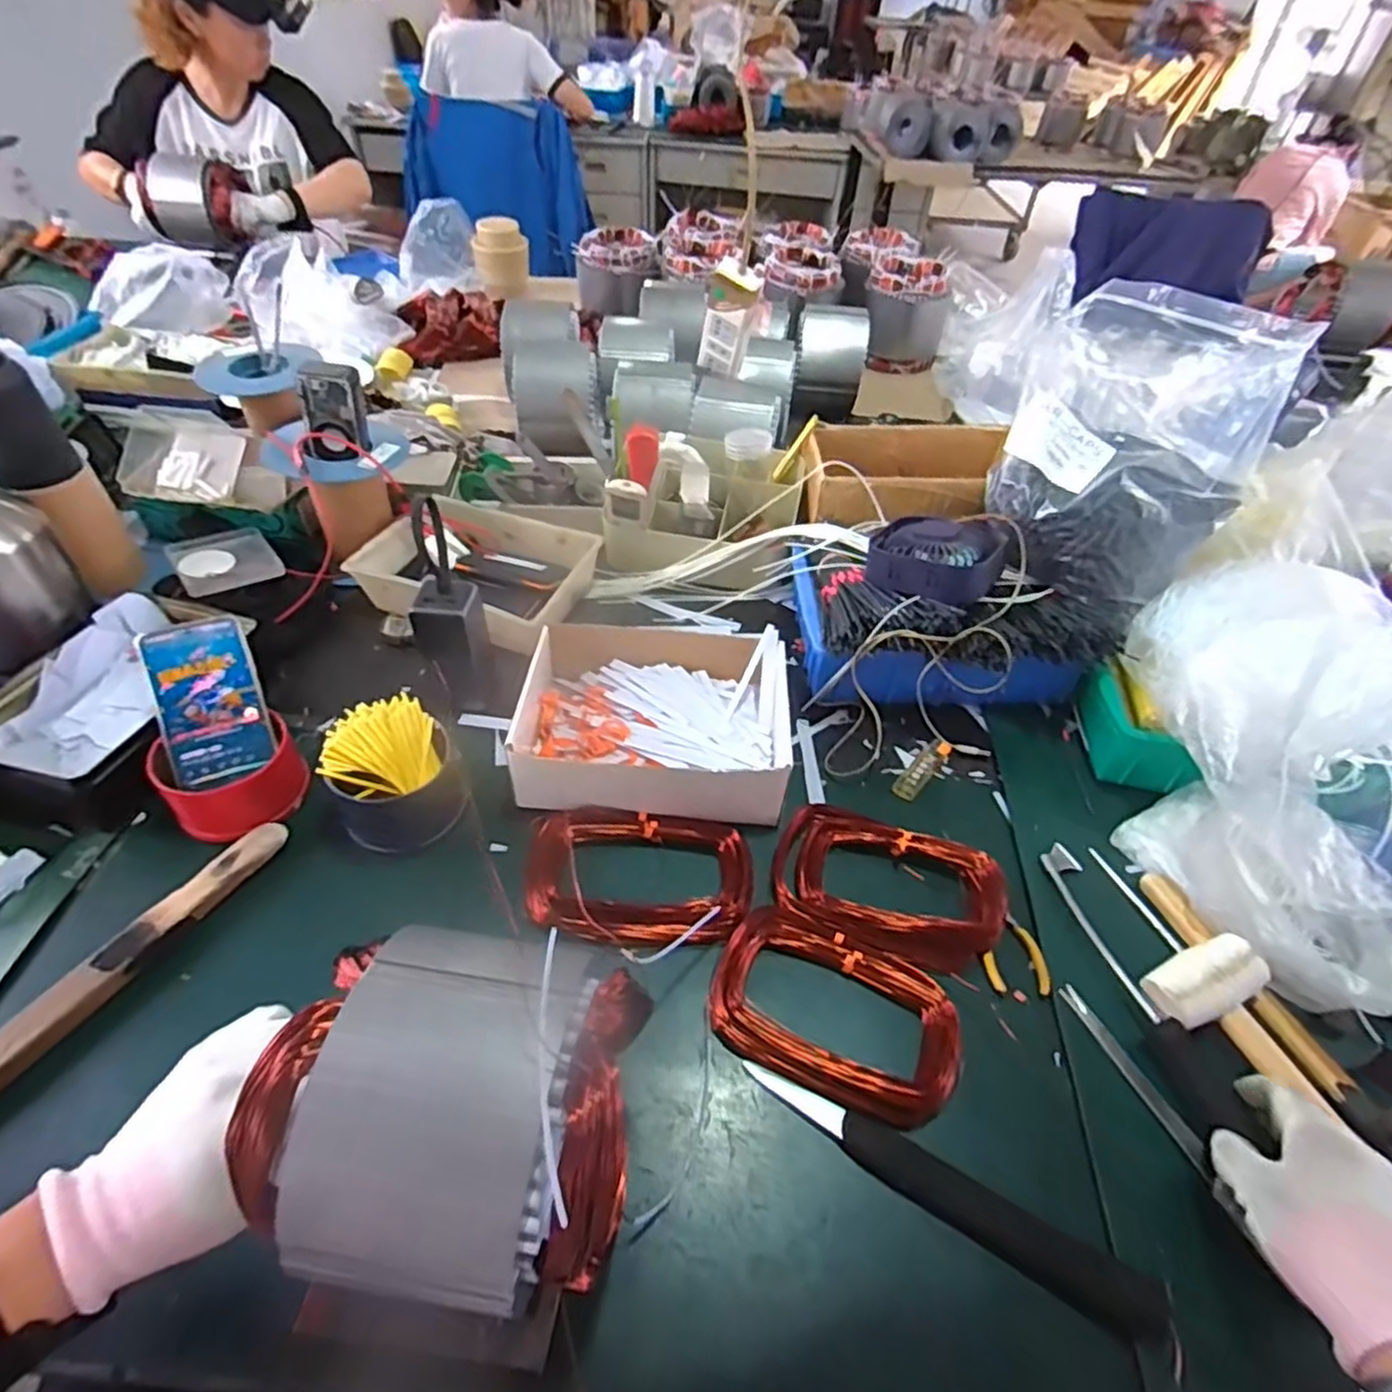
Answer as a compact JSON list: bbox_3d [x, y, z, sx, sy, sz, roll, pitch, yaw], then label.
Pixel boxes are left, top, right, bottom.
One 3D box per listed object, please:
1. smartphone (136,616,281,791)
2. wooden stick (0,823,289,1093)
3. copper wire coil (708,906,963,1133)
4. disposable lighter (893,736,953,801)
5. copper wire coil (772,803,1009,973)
[{"bbox_3d":[-0.414,0.005,0.606,0.079,0.010,0.136,-19,92,-21],"label":"smartphone"},{"bbox_3d":[-0.420,0.197,0.510,0.030,0.018,0.278,26,50,19],"label":"wooden stick"},{"bbox_3d":[0.103,0.229,0.524,0.175,0.019,0.114,21,49,15],"label":"copper wire coil"},{"bbox_3d":[0.220,0.069,0.691,0.025,0.013,0.086,32,53,23],"label":"disposable lighter"},{"bbox_3d":[0.160,0.150,0.591,0.181,0.023,0.110,19,48,13],"label":"copper wire coil"}]

